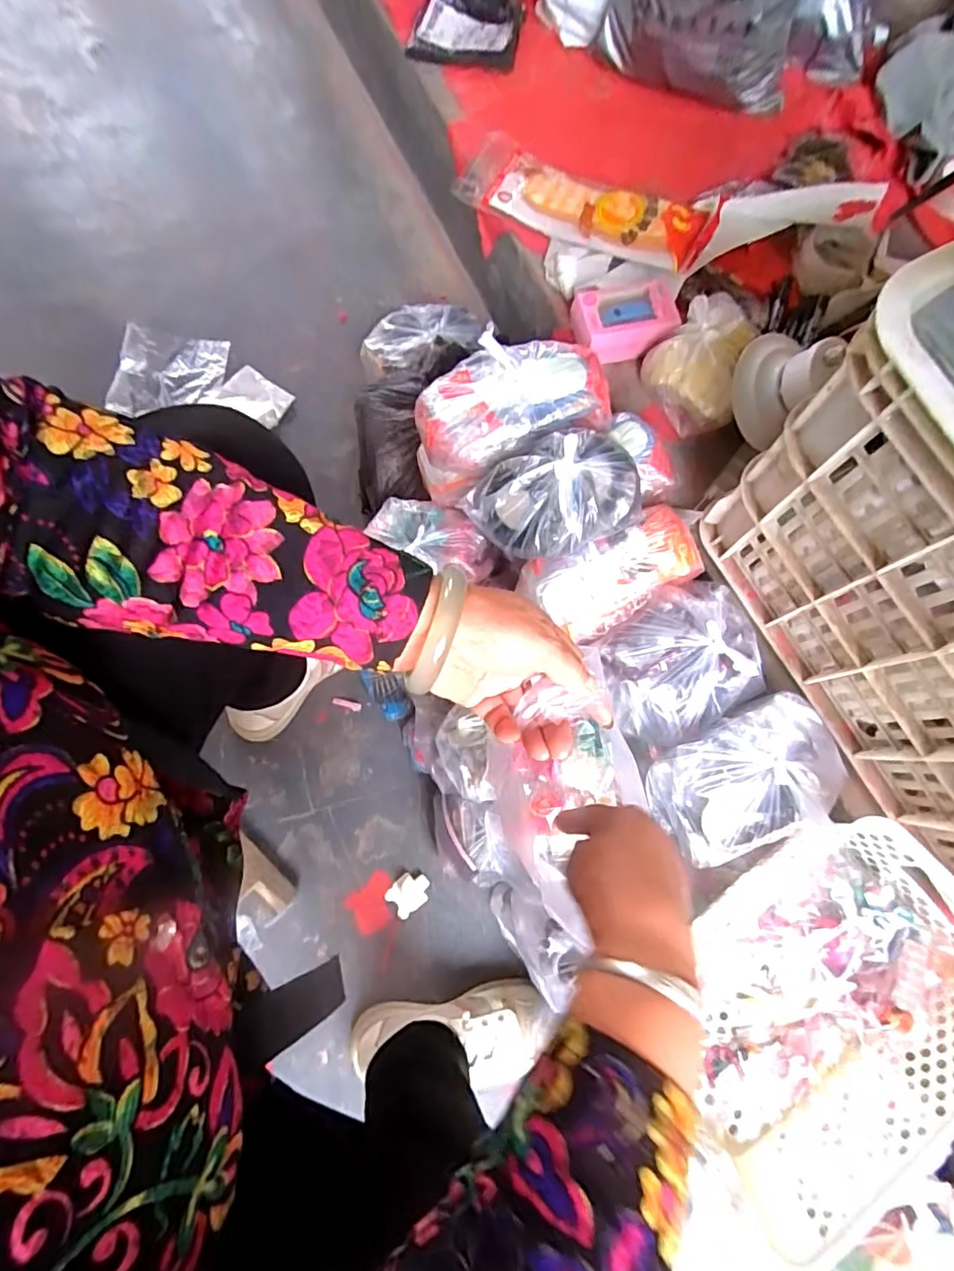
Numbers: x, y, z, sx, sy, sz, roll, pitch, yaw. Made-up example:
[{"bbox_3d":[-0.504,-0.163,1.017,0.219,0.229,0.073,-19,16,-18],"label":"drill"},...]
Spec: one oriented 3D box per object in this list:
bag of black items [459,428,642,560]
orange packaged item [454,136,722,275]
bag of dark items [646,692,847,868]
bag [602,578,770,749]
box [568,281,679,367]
[{"bbox_3d":[0.076,-0.140,0.534,0.161,0.064,0.107,-22,77,-7],"label":"bag of black items"},{"bbox_3d":[0.126,-0.537,0.690,0.328,0.046,0.106,24,76,5],"label":"orange packaged item"},{"bbox_3d":[0.261,0.128,0.508,0.180,0.063,0.111,-27,77,-8],"label":"bag of dark items"},{"bbox_3d":[0.203,0.025,0.549,0.159,0.070,0.123,-31,78,-9],"label":"bag"},{"bbox_3d":[0.169,-0.366,0.640,0.115,0.043,0.079,-13,76,-4],"label":"box"}]

